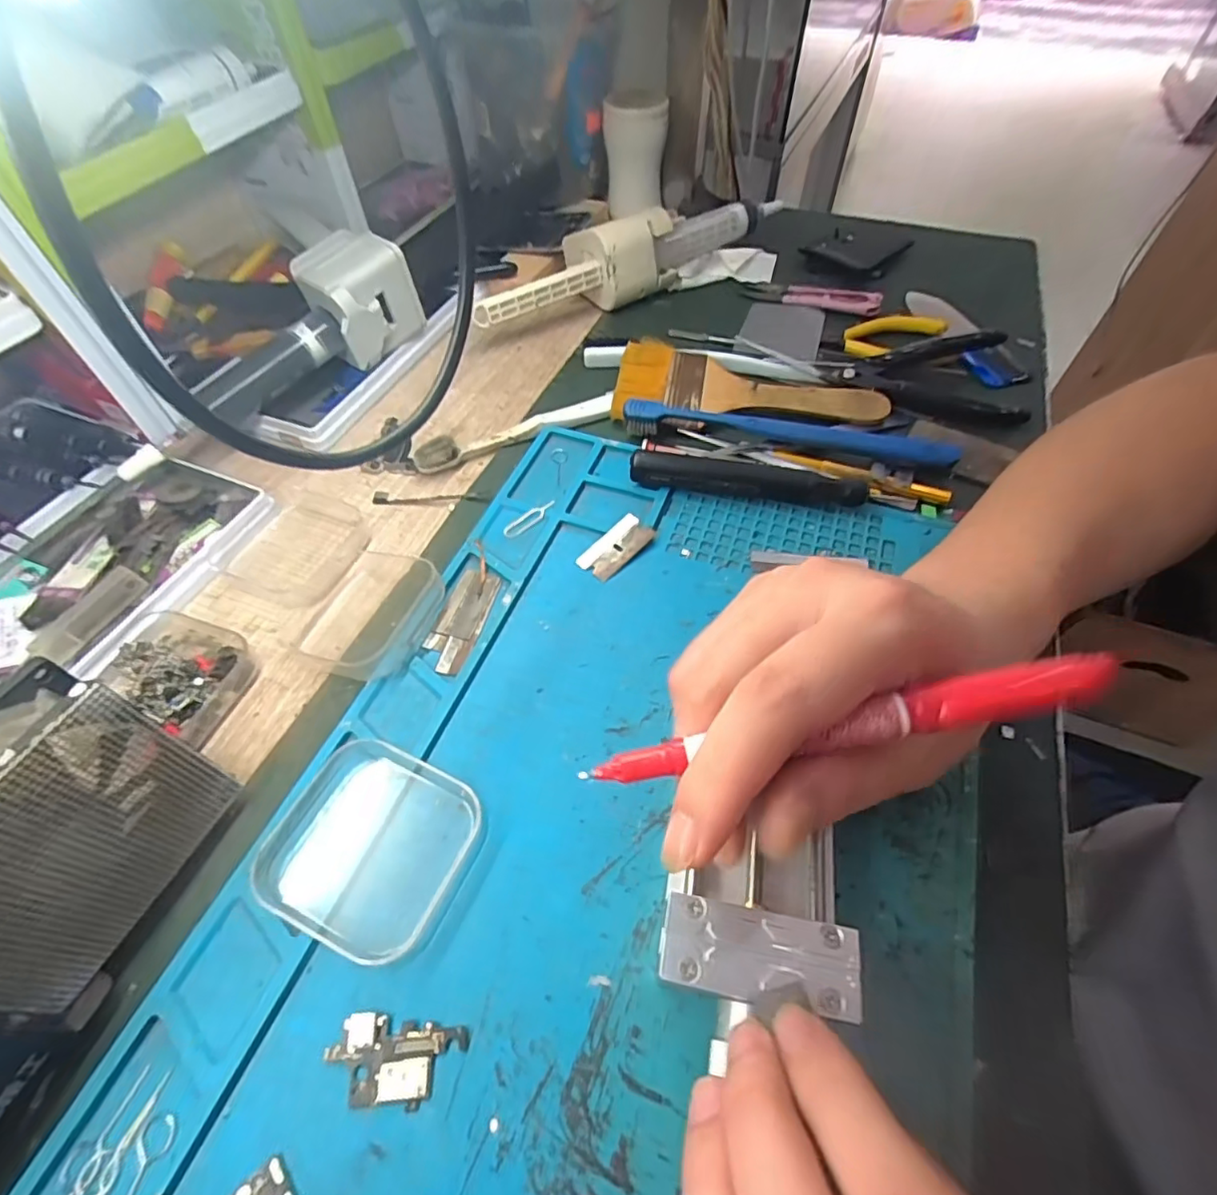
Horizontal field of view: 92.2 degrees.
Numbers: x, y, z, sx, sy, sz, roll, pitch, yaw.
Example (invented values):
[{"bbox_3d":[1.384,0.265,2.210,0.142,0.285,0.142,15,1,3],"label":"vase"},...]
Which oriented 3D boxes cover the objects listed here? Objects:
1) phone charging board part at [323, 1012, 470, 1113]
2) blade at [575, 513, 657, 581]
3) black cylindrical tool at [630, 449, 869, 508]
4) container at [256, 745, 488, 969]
[{"bbox_3d":[-0.066,0.142,0.180,0.041,0.004,0.022,2,54,2],"label":"phone charging board part"},{"bbox_3d":[0.004,-0.026,0.298,0.039,0.004,0.020,-43,69,-15],"label":"blade"},{"bbox_3d":[0.073,-0.061,0.312,0.120,0.019,0.016,9,55,7],"label":"black cylindrical tool"},{"bbox_3d":[-0.085,0.088,0.212,0.062,0.015,0.065,20,57,15],"label":"container"}]

